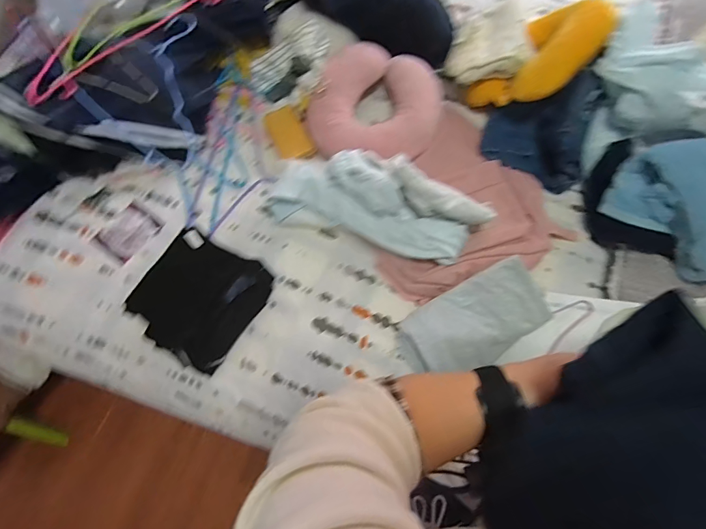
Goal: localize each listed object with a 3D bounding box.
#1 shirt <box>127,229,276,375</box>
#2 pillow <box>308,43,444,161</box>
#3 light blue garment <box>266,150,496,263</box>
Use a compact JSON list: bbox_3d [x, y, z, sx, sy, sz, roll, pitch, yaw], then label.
[{"bbox_3d":[-0.267,0.059,0.682,0.177,0.105,0.218,35,74,8],"label":"shirt"},{"bbox_3d":[0.049,-0.337,0.806,0.275,0.070,0.240,7,72,0],"label":"pillow"},{"bbox_3d":[0.045,-0.126,0.724,0.398,0.133,0.168,20,72,4],"label":"light blue garment"}]

